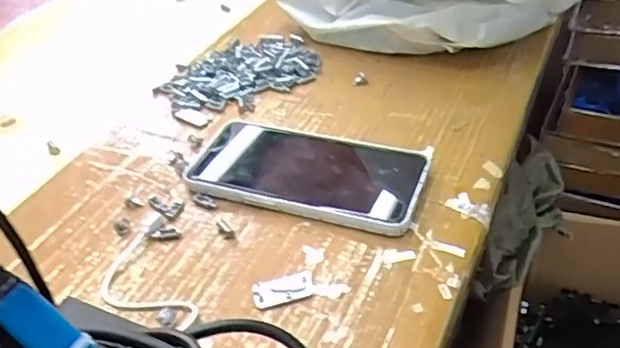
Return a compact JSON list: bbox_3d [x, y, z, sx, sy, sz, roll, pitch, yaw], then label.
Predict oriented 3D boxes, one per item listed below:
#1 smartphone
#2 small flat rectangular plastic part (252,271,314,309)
[{"bbox_3d":[-0.005,-0.005,0.426,0.172,0.016,0.086,12,42,22],"label":"smartphone"},{"bbox_3d":[-0.016,0.068,0.348,0.036,0.004,0.019,-13,39,-7],"label":"small flat rectangular plastic part"}]

